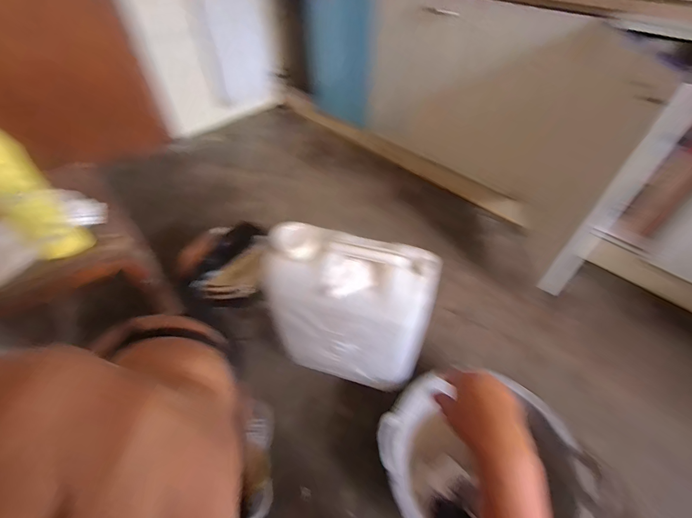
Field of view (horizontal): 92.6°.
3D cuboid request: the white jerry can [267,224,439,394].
[{"bbox_3d":[0.005,0.119,0.735,0.331,0.332,0.148,15,49,13],"label":"white jerry can"}]

